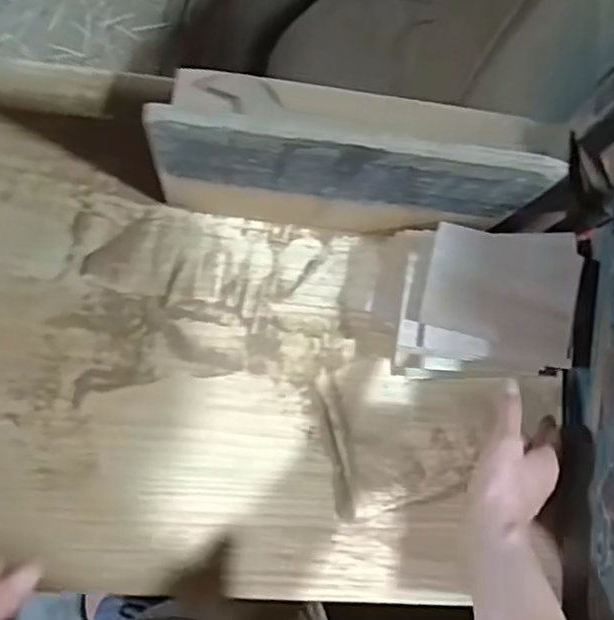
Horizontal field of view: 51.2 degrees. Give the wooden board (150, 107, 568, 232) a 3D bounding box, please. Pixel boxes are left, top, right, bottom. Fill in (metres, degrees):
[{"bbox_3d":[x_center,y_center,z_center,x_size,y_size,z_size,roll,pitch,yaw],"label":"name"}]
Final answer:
[{"bbox_3d":[0.031,-0.117,0.600,0.332,0.206,0.023,7,81,-4],"label":"wooden board"}]

